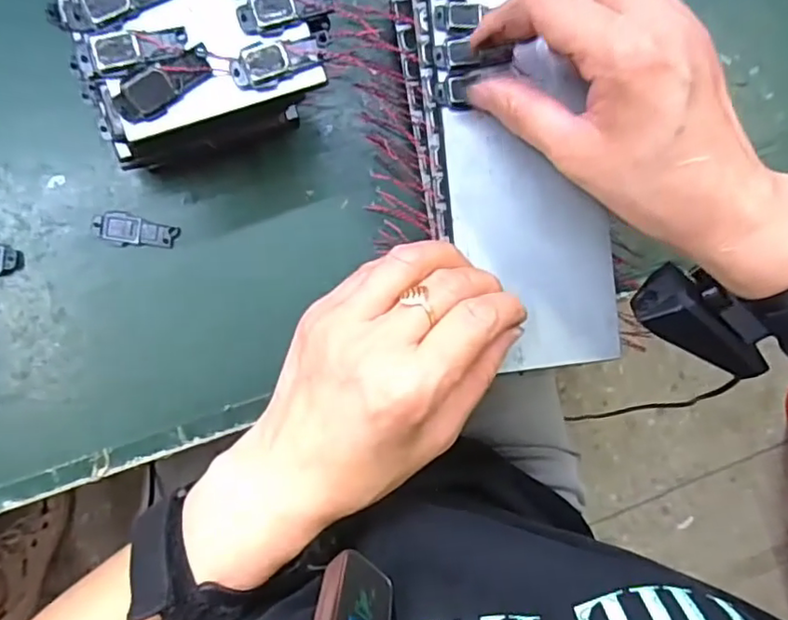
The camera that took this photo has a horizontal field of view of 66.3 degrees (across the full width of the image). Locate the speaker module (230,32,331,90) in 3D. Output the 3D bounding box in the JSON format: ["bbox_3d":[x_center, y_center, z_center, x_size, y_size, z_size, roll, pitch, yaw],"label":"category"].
[{"bbox_3d":[-0.044,-0.098,0.239,0.040,0.008,0.016,-17,91,-8],"label":"speaker module"}]

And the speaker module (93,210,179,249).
[{"bbox_3d":[-0.132,-0.040,0.308,0.040,0.004,0.016,14,86,-7],"label":"speaker module"}]

